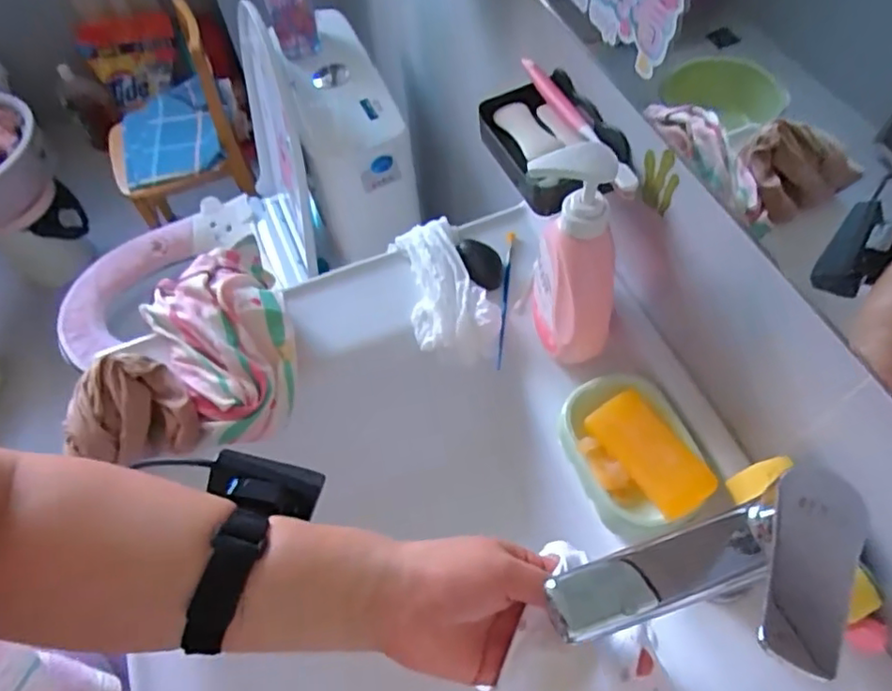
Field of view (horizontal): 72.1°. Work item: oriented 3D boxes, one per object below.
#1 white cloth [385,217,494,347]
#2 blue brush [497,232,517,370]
[{"bbox_3d":[-0.010,-0.067,0.614,0.070,0.029,0.136,-16,59,-6],"label":"white cloth"},{"bbox_3d":[0.059,-0.054,0.616,0.010,0.009,0.157,6,60,7],"label":"blue brush"}]

